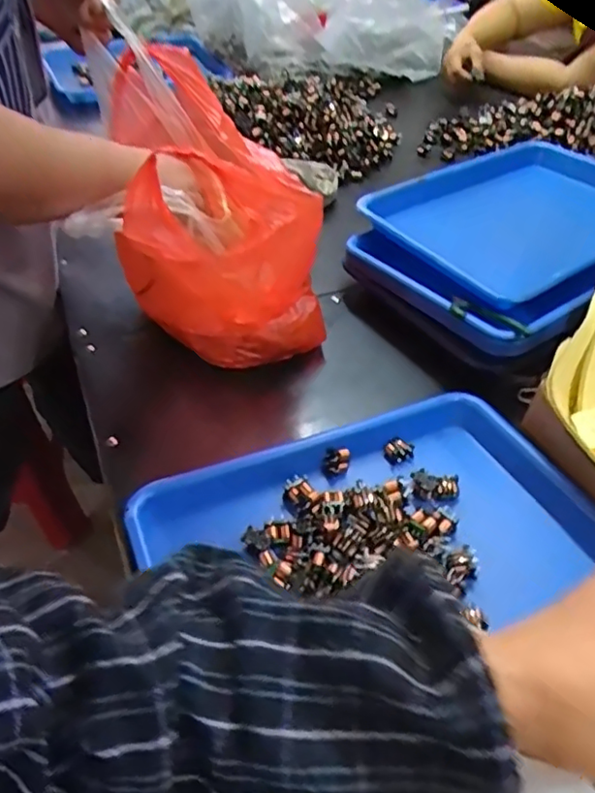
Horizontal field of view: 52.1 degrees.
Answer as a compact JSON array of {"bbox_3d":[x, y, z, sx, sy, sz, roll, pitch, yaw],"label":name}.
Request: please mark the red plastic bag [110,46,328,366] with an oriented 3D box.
[{"bbox_3d":[-0.080,-0.172,0.593,0.178,0.213,0.271,-14,47,-16],"label":"red plastic bag"}]

